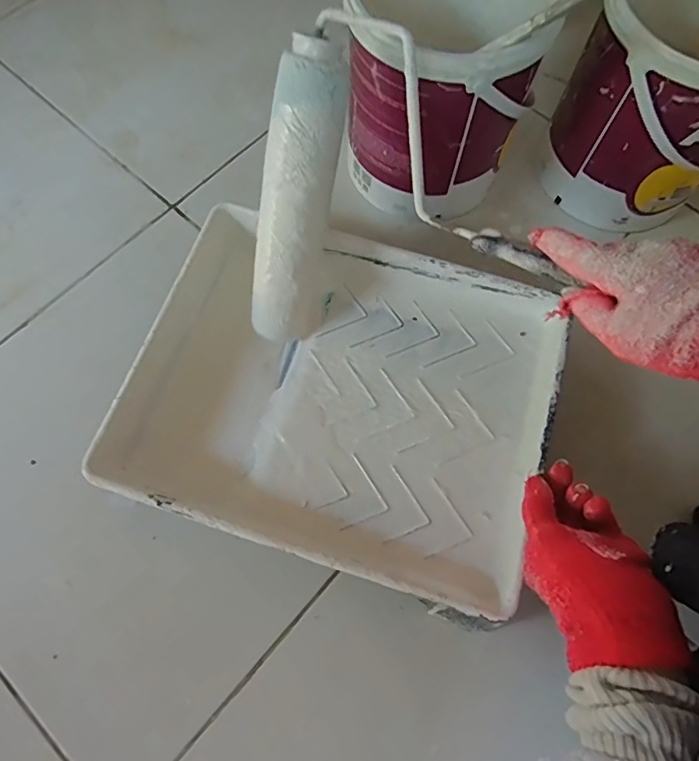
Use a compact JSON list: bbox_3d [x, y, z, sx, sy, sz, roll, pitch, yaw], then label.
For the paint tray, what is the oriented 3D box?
[{"bbox_3d":[-0.009,0.010,0.448,0.346,0.057,0.281,15,71,5],"label":"paint tray"}]

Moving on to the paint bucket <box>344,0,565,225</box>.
[{"bbox_3d":[0.085,-0.292,0.495,0.164,0.180,0.173,0,70,0],"label":"paint bucket"}]

